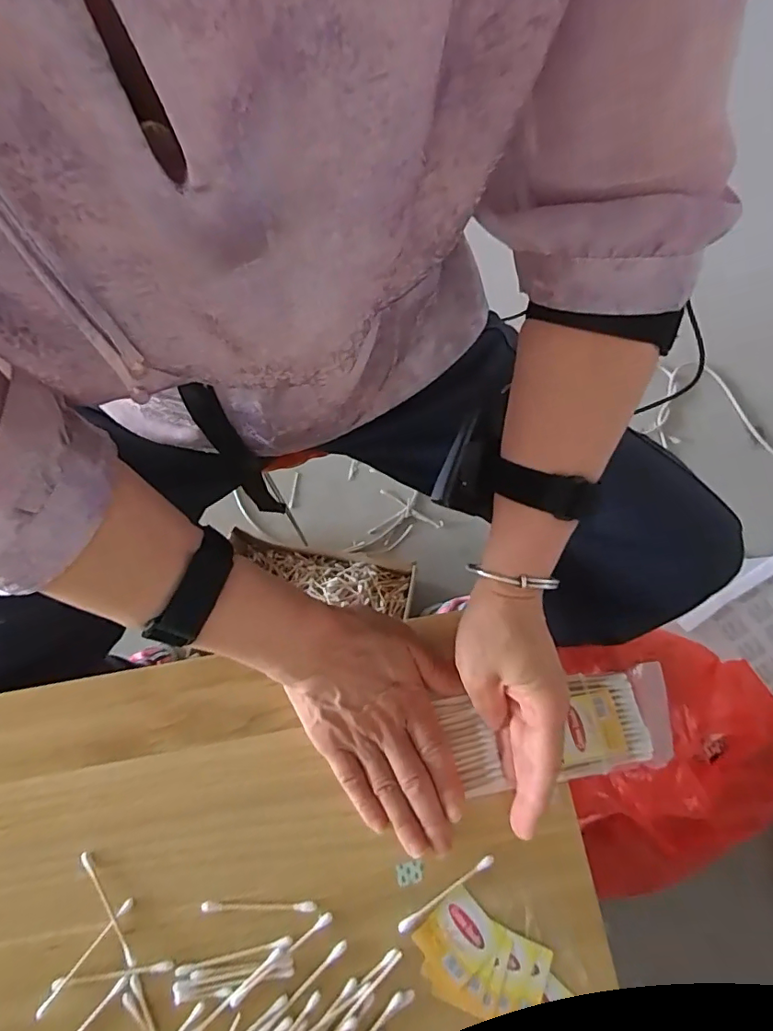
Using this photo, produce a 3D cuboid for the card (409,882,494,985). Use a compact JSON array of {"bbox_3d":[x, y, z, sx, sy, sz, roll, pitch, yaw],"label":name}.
[{"bbox_3d":[0.045,0.266,0.328,0.043,0.004,0.040,-39,75,-14],"label":"card"}]

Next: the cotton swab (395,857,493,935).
[{"bbox_3d":[0.039,0.245,0.337,0.073,0.004,0.007,-31,73,-11],"label":"cotton swab"}]

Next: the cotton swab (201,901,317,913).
[{"bbox_3d":[-0.082,0.250,0.331,0.072,0.004,0.006,0,69,0],"label":"cotton swab"}]

